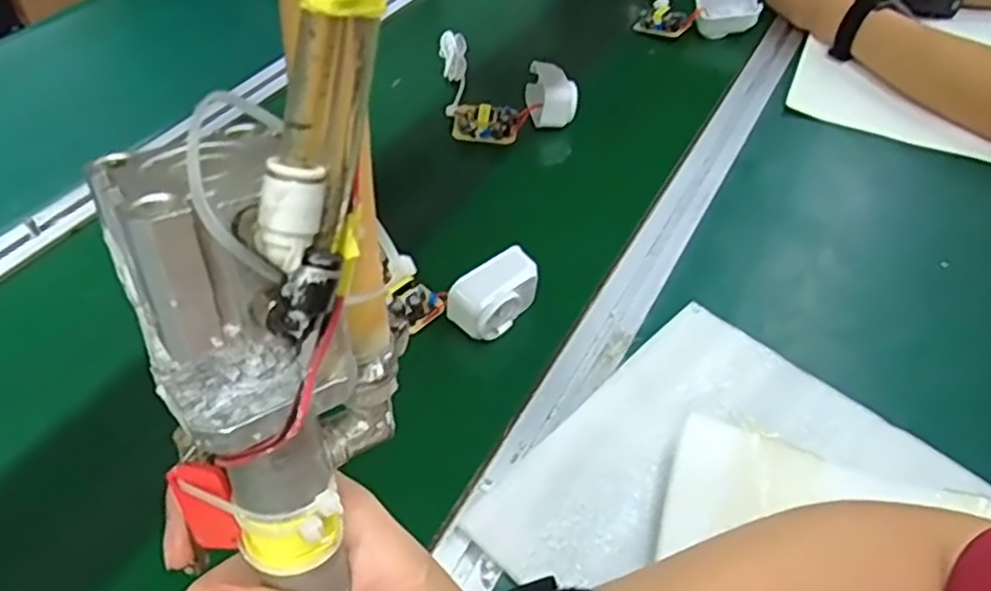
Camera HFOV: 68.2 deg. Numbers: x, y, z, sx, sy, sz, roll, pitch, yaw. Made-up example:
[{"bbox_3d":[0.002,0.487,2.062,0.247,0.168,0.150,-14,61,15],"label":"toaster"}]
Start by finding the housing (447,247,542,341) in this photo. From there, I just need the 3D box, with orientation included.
[{"bbox_3d":[0.001,0.000,0.529,0.064,0.037,0.039,-32,53,-32],"label":"housing"}]

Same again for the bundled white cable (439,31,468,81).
[{"bbox_3d":[-0.046,-0.266,0.806,0.029,0.019,0.080,-1,43,-4],"label":"bundled white cable"}]

